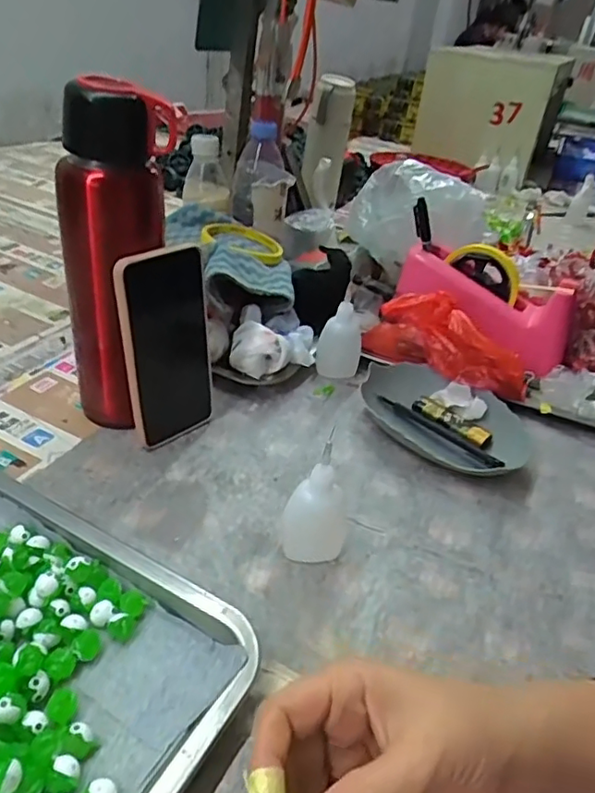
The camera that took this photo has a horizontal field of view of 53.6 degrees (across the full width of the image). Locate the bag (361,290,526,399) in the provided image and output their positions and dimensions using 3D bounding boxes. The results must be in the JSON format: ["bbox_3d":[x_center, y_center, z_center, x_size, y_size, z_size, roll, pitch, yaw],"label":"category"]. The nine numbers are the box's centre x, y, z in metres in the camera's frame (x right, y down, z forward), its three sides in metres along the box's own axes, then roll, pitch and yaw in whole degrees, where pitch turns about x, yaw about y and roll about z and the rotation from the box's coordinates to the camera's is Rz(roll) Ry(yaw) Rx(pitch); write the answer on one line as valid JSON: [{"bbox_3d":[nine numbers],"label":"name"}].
[{"bbox_3d":[0.150,-0.052,0.599,0.172,0.077,0.044,23,37,21],"label":"bag"}]

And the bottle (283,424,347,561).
[{"bbox_3d":[0.017,0.065,0.410,0.045,0.101,0.046,11,35,4],"label":"bottle"}]

